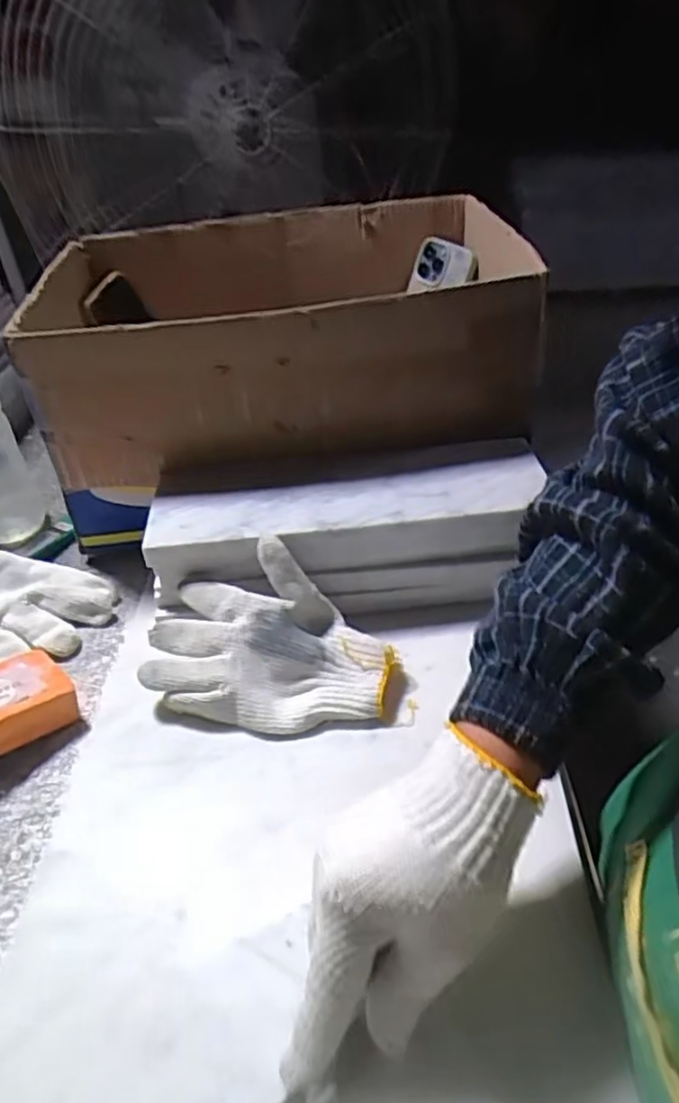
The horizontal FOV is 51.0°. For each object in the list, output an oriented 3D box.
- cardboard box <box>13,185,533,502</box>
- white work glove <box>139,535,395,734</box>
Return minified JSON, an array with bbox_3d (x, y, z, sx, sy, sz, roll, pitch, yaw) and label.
[{"bbox_3d":[-0.049,-0.226,0.673,0.399,0.121,0.332,-5,41,0],"label":"cardboard box"},{"bbox_3d":[-0.049,0.059,0.486,0.168,0.072,0.102,7,42,13],"label":"white work glove"}]

